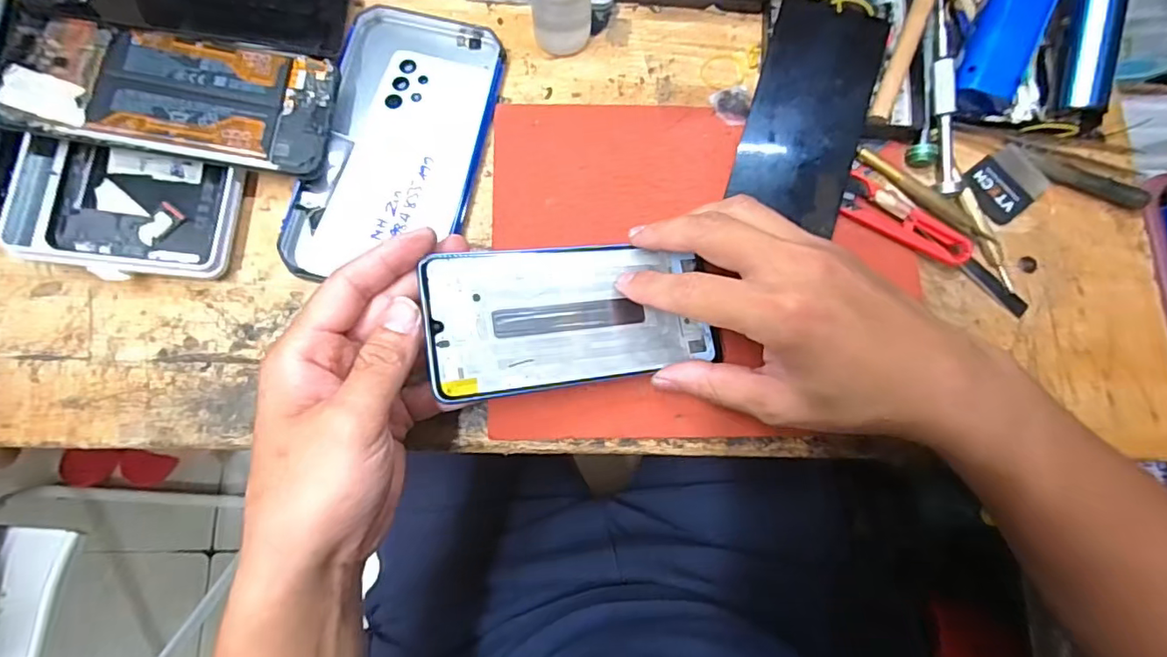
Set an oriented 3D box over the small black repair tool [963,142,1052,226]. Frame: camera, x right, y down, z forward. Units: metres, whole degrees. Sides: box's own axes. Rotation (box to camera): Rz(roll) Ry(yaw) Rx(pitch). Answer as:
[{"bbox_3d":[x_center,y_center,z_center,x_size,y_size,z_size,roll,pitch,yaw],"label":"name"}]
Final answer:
[{"bbox_3d":[0.265,-0.091,0.346,0.047,0.007,0.039,-35,83,-9],"label":"small black repair tool"}]

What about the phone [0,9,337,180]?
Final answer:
[{"bbox_3d":[-0.219,-0.126,0.299,0.152,0.005,0.070,4,78,-13],"label":"phone"}]

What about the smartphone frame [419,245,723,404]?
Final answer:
[{"bbox_3d":[-0.003,-0.008,0.289,0.152,0.004,0.071,-6,80,-20],"label":"smartphone frame"}]

